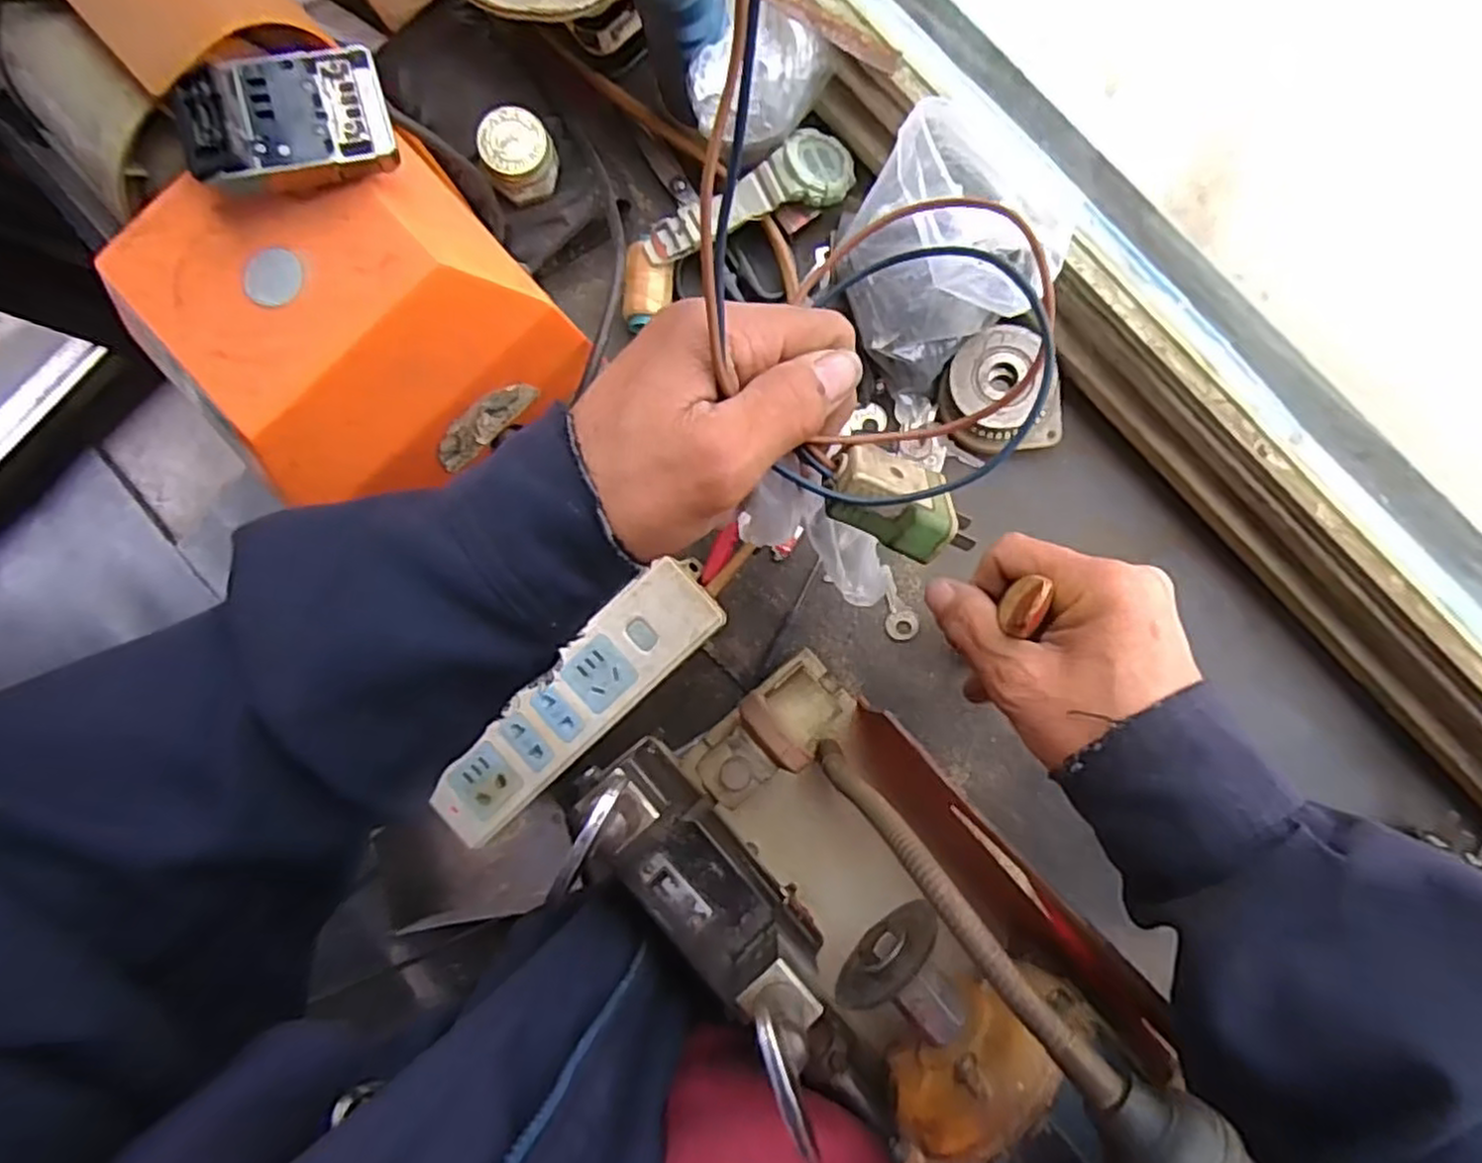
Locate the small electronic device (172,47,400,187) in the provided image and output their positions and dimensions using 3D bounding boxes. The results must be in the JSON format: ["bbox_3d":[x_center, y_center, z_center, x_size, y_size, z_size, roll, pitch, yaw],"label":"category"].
[{"bbox_3d":[-0.173,-0.175,0.285,0.072,0.015,0.047,-13,87,-14],"label":"small electronic device"}]

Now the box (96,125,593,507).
[{"bbox_3d":[-0.171,-0.114,0.329,0.152,0.083,0.129,-36,86,5],"label":"box"}]

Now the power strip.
[{"bbox_3d":[-0.092,0.065,0.412,0.185,0.023,0.047,-43,85,5],"label":"power strip"}]

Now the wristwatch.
[{"bbox_3d":[0.003,-0.218,0.420,0.124,0.020,0.039,-19,88,6],"label":"wristwatch"}]

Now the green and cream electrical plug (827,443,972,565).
[{"bbox_3d":[0.055,-0.027,0.258,0.049,0.021,0.032,23,92,6],"label":"green and cream electrical plug"}]

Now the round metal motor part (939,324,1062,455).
[{"bbox_3d":[0.144,-0.106,0.416,0.062,0.024,0.065,-8,89,7],"label":"round metal motor part"}]

